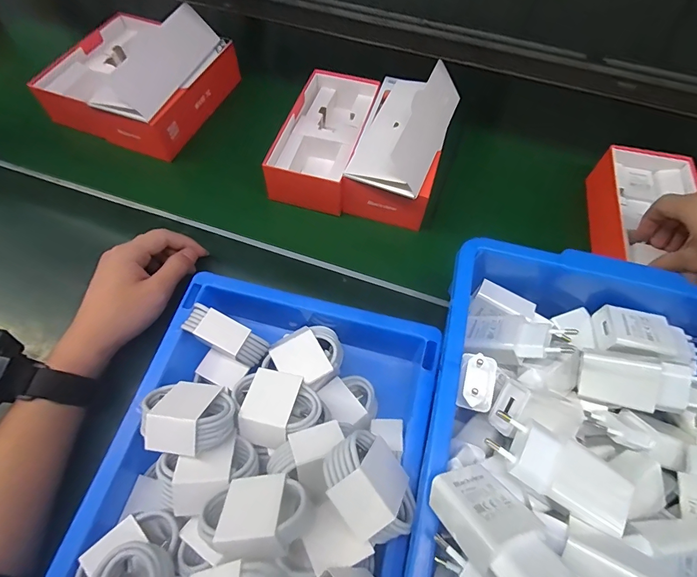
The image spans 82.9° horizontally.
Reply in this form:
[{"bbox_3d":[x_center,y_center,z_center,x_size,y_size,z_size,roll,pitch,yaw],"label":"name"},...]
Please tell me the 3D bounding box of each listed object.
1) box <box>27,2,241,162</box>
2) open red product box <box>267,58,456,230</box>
[{"bbox_3d":[-0.270,-0.274,0.506,0.185,0.113,0.197,20,62,10],"label":"box"},{"bbox_3d":[0.022,-0.181,0.454,0.190,0.088,0.197,16,61,8],"label":"open red product box"}]

